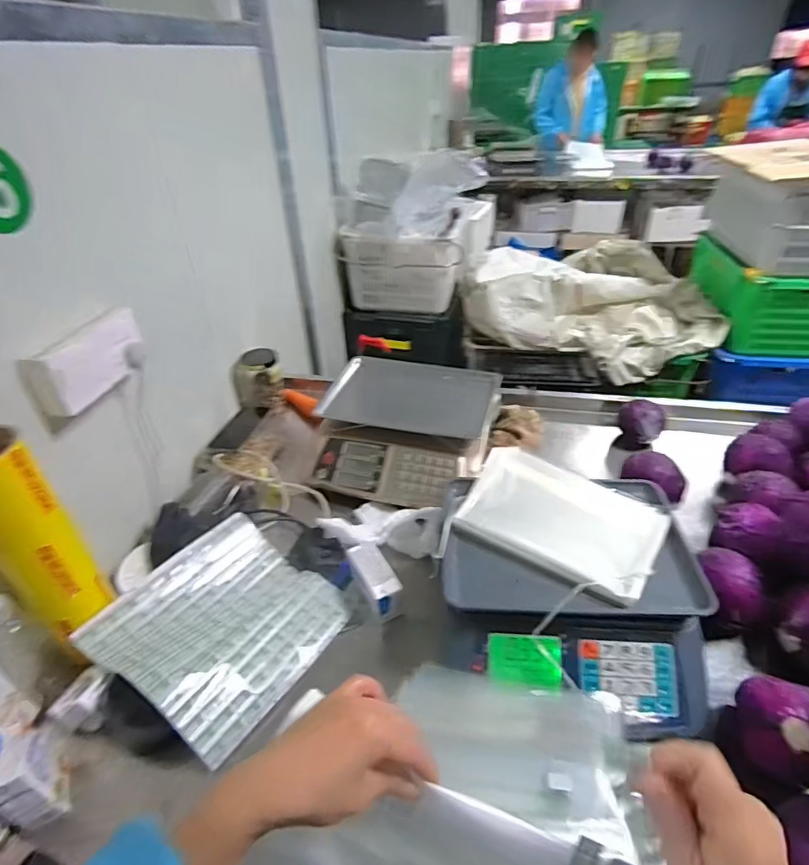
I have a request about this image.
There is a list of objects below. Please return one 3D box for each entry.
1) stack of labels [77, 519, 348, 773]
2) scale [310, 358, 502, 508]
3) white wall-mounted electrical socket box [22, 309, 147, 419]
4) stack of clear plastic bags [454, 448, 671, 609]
[{"bbox_3d":[-0.255,0.268,0.740,0.262,0.034,0.288,29,34,17],"label":"stack of labels"},{"bbox_3d":[0.002,-0.019,1.059,0.345,0.124,0.343,8,38,14],"label":"scale"},{"bbox_3d":[-0.460,-0.108,0.751,0.041,0.096,0.188,6,38,10],"label":"white wall-mounted electrical socket box"},{"bbox_3d":[0.225,0.123,0.753,0.277,0.024,0.216,23,44,30],"label":"stack of clear plastic bags"}]

